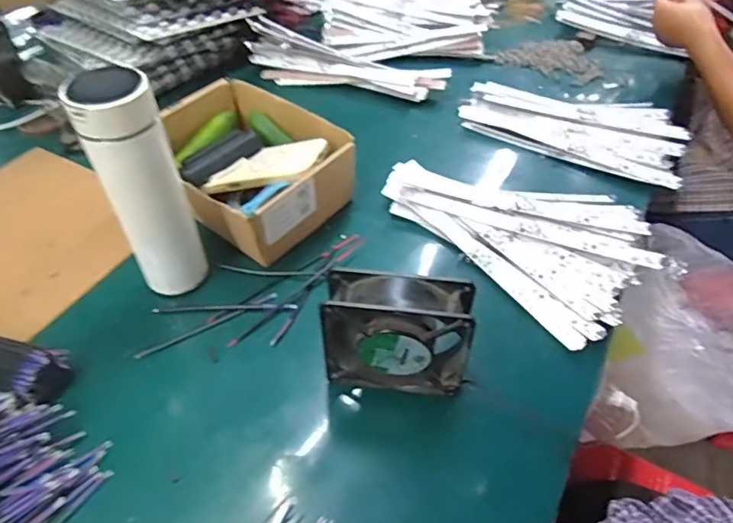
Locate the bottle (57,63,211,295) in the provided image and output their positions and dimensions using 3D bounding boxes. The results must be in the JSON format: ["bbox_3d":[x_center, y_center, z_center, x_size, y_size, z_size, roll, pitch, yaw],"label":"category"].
[{"bbox_3d":[-0.201,-0.061,0.483,0.066,0.223,0.059,-21,50,-21],"label":"bottle"}]

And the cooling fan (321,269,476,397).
[{"bbox_3d":[0.025,0.062,0.447,0.121,0.113,0.044,6,46,5],"label":"cooling fan"}]

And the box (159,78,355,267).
[{"bbox_3d":[-0.142,-0.118,0.631,0.179,0.079,0.226,-35,56,-29],"label":"box"}]

